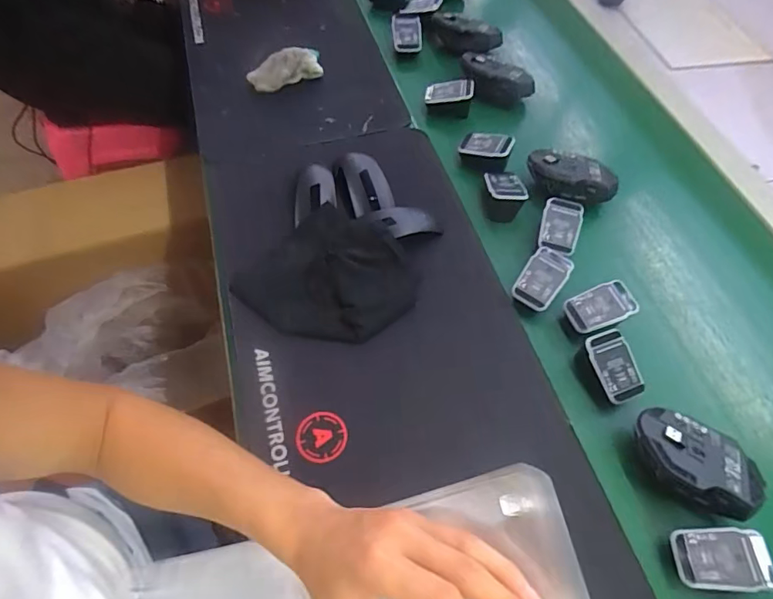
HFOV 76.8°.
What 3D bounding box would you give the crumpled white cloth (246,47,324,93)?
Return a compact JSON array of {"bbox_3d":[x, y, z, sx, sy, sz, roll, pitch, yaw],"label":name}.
[{"bbox_3d":[-0.158,-0.357,0.754,0.111,0.035,0.051,-19,60,-2],"label":"crumpled white cloth"}]

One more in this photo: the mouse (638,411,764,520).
[{"bbox_3d":[0.279,0.146,0.448,0.116,0.041,0.073,28,60,13],"label":"mouse"}]

